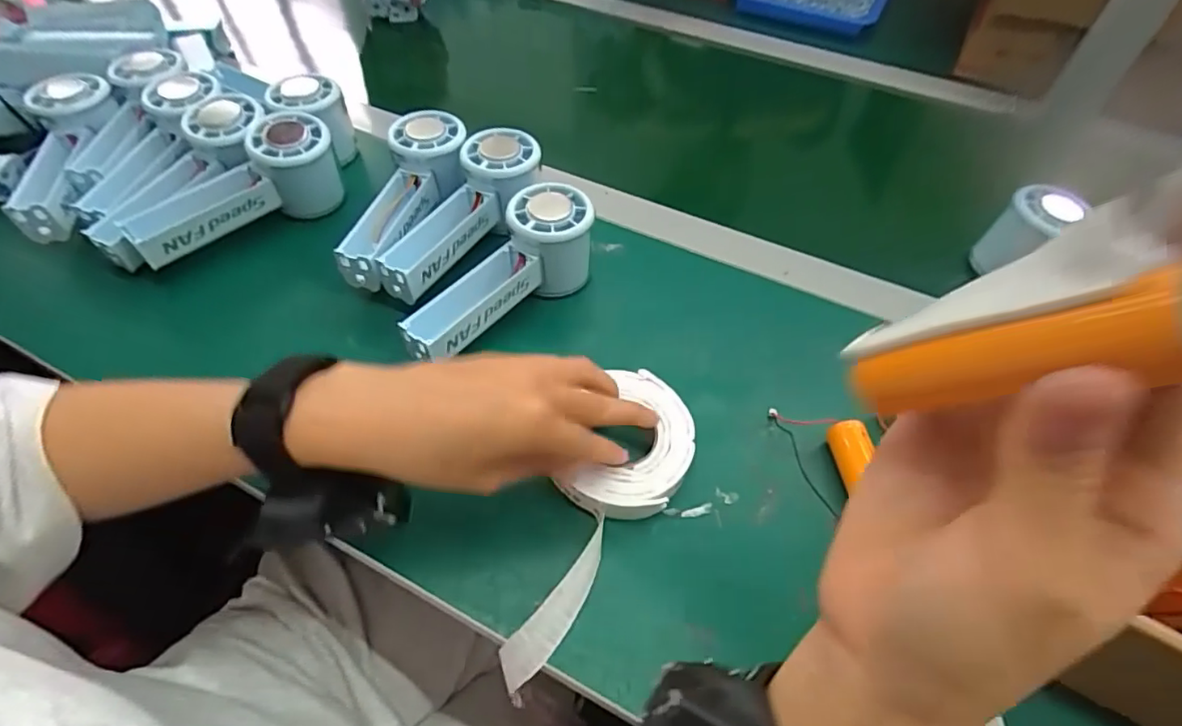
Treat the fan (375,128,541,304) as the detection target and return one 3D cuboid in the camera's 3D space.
[{"bbox_3d":[-0.091,-0.106,0.414,0.053,0.061,0.146,26,56,17],"label":"fan"}]

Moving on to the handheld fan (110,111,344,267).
[{"bbox_3d":[-0.258,-0.122,0.422,0.046,0.059,0.148,39,60,24],"label":"handheld fan"}]

